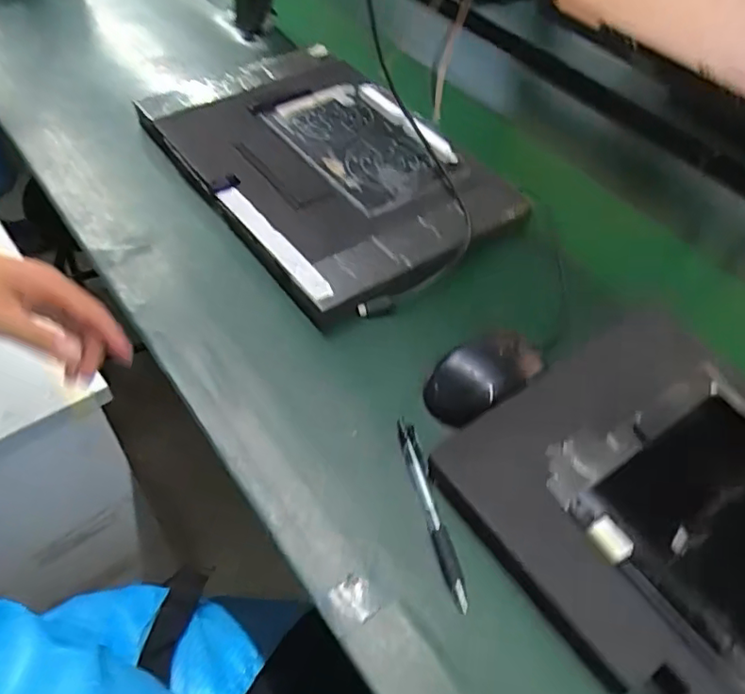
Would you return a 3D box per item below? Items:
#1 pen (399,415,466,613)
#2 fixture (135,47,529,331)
[{"bbox_3d":[0.042,0.113,0.418,0.012,0.009,0.140,-10,53,-13],"label":"pen"},{"bbox_3d":[-0.053,-0.203,0.631,0.257,0.035,0.382,-29,60,-26],"label":"fixture"}]

